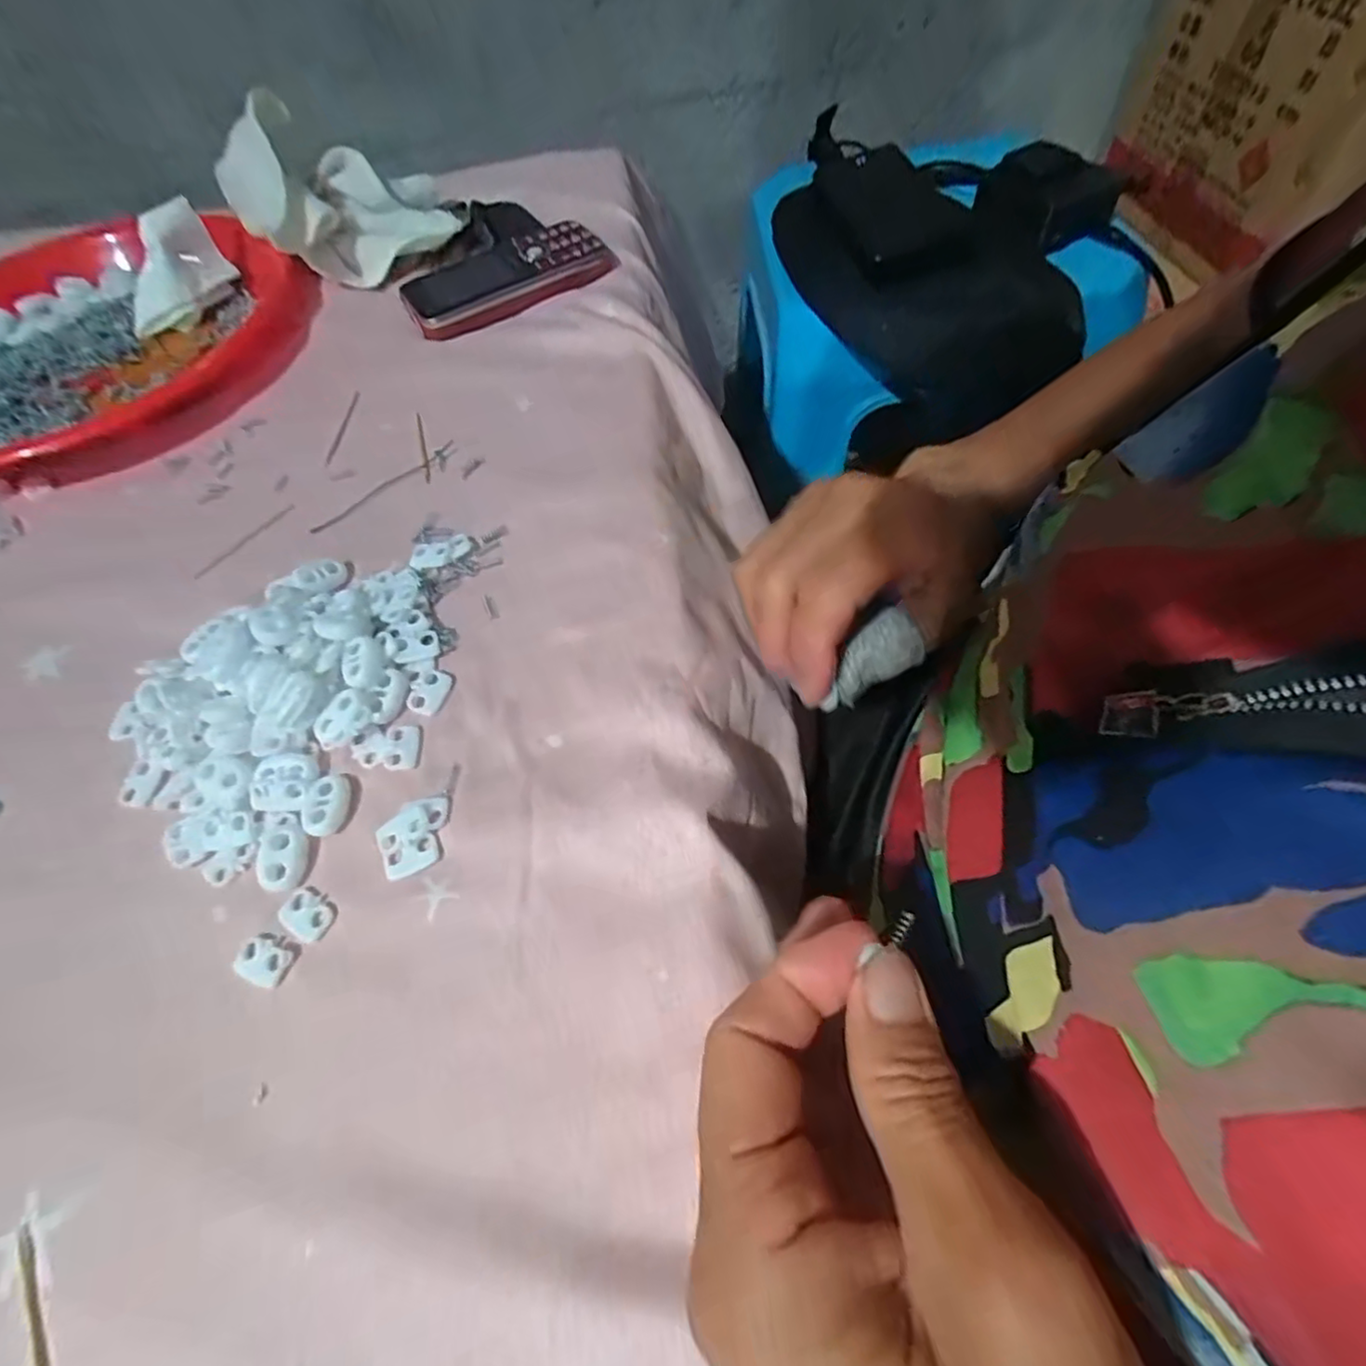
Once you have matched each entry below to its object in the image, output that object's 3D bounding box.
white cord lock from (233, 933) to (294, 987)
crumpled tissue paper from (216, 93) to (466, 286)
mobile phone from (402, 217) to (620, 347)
[{"bbox_3d":[-0.135,0.089,0.202,0.017,0.004,0.013,17,62,14],"label":"white cord lock"},{"bbox_3d":[-0.215,-0.307,0.392,0.118,0.073,0.103,-31,62,-13],"label":"crumpled tissue paper"},{"bbox_3d":[-0.105,-0.242,0.377,0.124,0.019,0.054,-34,63,-15],"label":"mobile phone"}]

